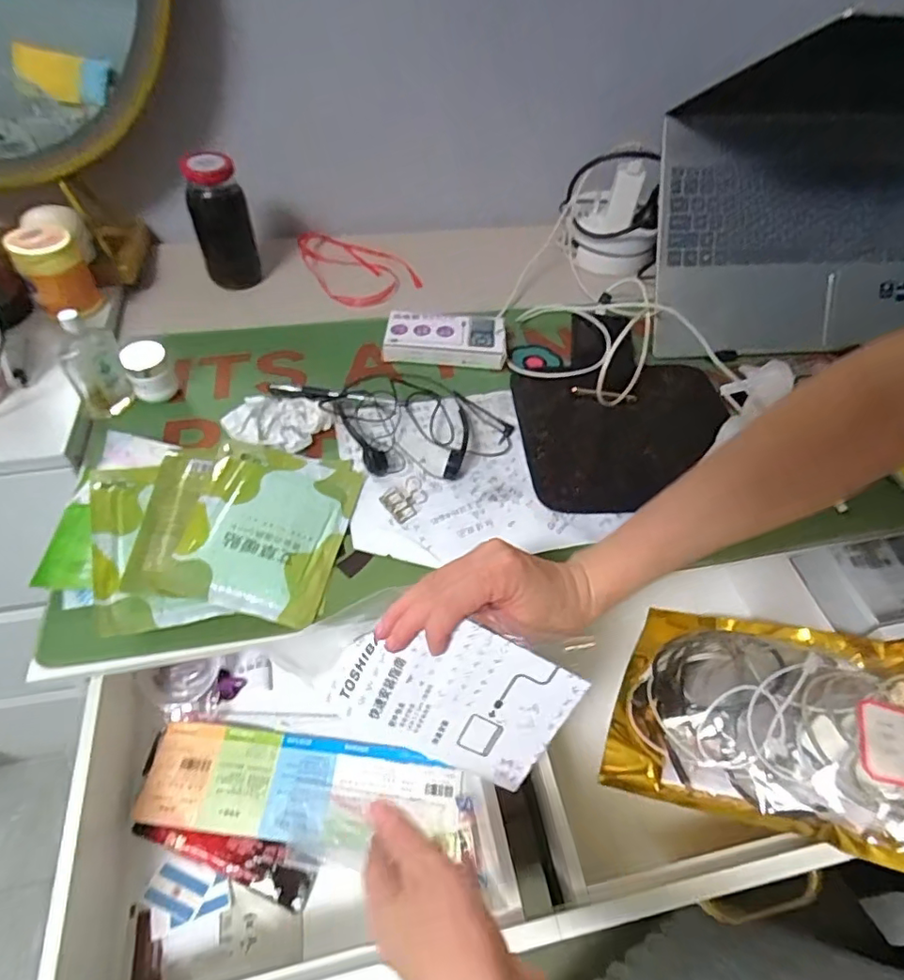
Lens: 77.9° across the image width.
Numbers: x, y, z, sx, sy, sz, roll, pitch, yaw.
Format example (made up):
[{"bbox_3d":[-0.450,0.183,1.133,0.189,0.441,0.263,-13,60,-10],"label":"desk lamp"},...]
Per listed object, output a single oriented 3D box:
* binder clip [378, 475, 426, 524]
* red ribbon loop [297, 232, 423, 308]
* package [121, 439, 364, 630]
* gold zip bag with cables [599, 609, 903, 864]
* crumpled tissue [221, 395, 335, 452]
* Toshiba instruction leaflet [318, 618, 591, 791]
[{"bbox_3d":[-0.041,0.008,0.517,0.042,0.008,0.036,-31,59,-25],"label":"binder clip"},{"bbox_3d":[-0.124,-0.304,0.757,0.142,0.021,0.186,-15,53,-15],"label":"red ribbon loop"},{"bbox_3d":[-0.175,0.021,0.471,0.164,0.016,0.167,5,51,0],"label":"package"},{"bbox_3d":[0.280,0.179,0.441,0.288,0.042,0.190,-2,37,33],"label":"gold zip bag with cables"},{"bbox_3d":[-0.172,-0.070,0.552,0.083,0.019,0.085,27,54,18],"label":"crumpled tissue"},{"bbox_3d":[-0.004,0.128,0.357,0.149,0.104,0.012,23,22,2],"label":"Toshiba instruction leaflet"}]

